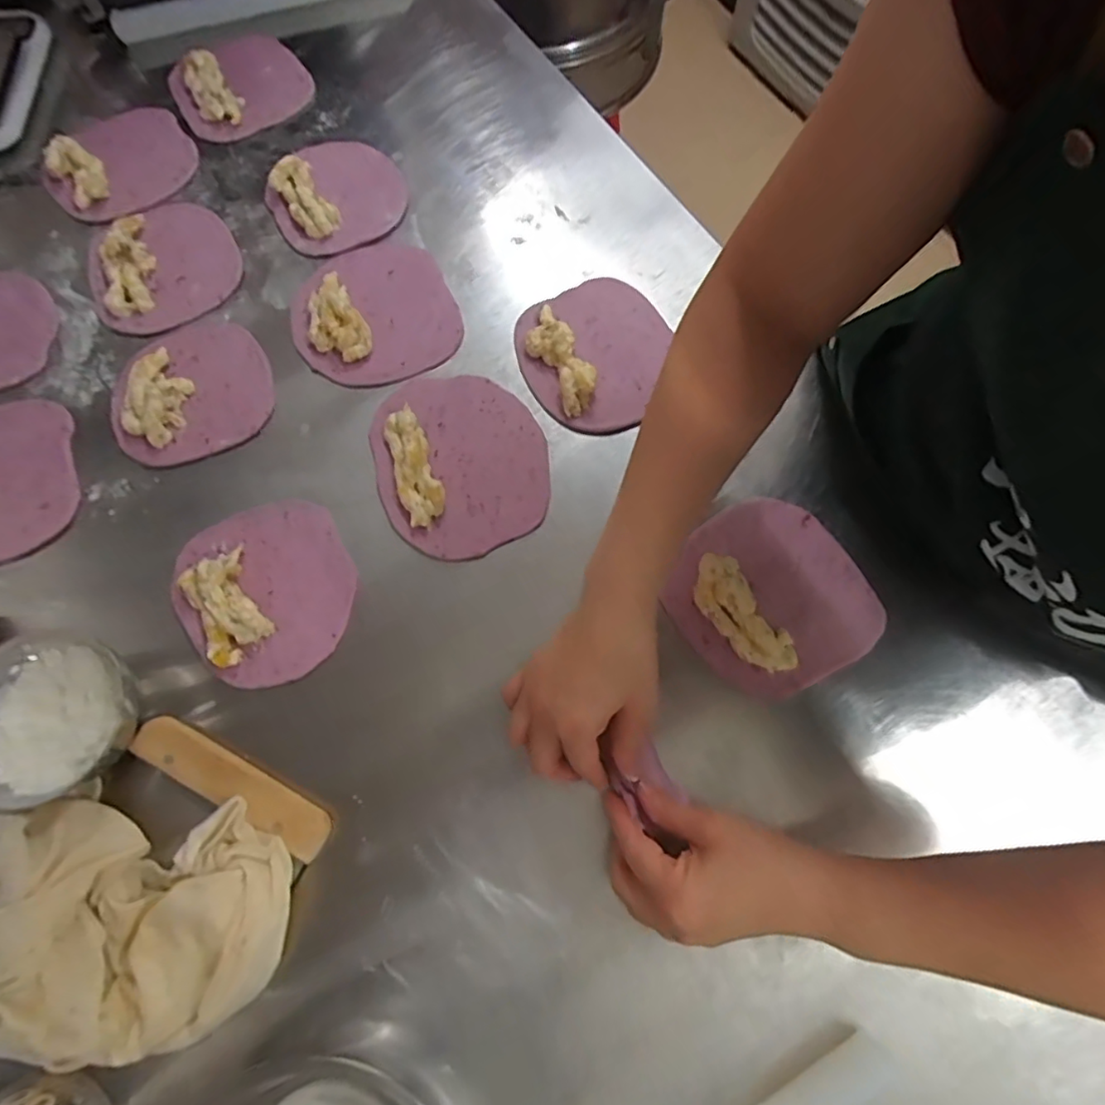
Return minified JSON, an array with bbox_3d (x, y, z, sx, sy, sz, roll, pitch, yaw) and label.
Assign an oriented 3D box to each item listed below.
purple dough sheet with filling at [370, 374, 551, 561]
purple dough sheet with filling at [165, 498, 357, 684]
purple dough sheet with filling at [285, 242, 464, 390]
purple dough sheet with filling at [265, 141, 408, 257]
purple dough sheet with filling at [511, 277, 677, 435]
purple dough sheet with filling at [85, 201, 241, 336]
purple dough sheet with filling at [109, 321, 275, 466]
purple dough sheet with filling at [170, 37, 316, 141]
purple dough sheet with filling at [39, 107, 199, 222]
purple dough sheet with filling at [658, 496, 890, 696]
[{"bbox_3d":[-0.076,-0.080,0.477,0.134,0.020,0.159,-20,72,-8],"label":"purple dough sheet with filling"},{"bbox_3d":[-0.217,0.026,0.445,0.124,0.030,0.139,-28,74,-10],"label":"purple dough sheet with filling"},{"bbox_3d":[-0.162,-0.220,0.523,0.141,0.024,0.147,-23,73,-8],"label":"purple dough sheet with filling"},{"bbox_3d":[-0.210,-0.354,0.569,0.126,0.027,0.125,-22,73,-8],"label":"purple dough sheet with filling"},{"bbox_3d":[0.040,-0.179,0.510,0.130,0.021,0.140,-27,74,-10],"label":"purple dough sheet with filling"},{"bbox_3d":[-0.365,-0.271,0.544,0.132,0.024,0.133,-35,75,-12],"label":"purple dough sheet with filling"},{"bbox_3d":[-0.311,-0.143,0.497,0.128,0.024,0.131,-17,72,-7],"label":"purple dough sheet with filling"},{"bbox_3d":[-0.332,-0.504,0.622,0.137,0.027,0.133,-32,74,-11],"label":"purple dough sheet with filling"},{"bbox_3d":[-0.434,-0.392,0.587,0.132,0.026,0.134,33,74,10],"label":"purple dough sheet with filling"},{"bbox_3d":[0.165,0.029,0.447,0.142,0.031,0.141,-28,74,-10],"label":"purple dough sheet with filling"}]

